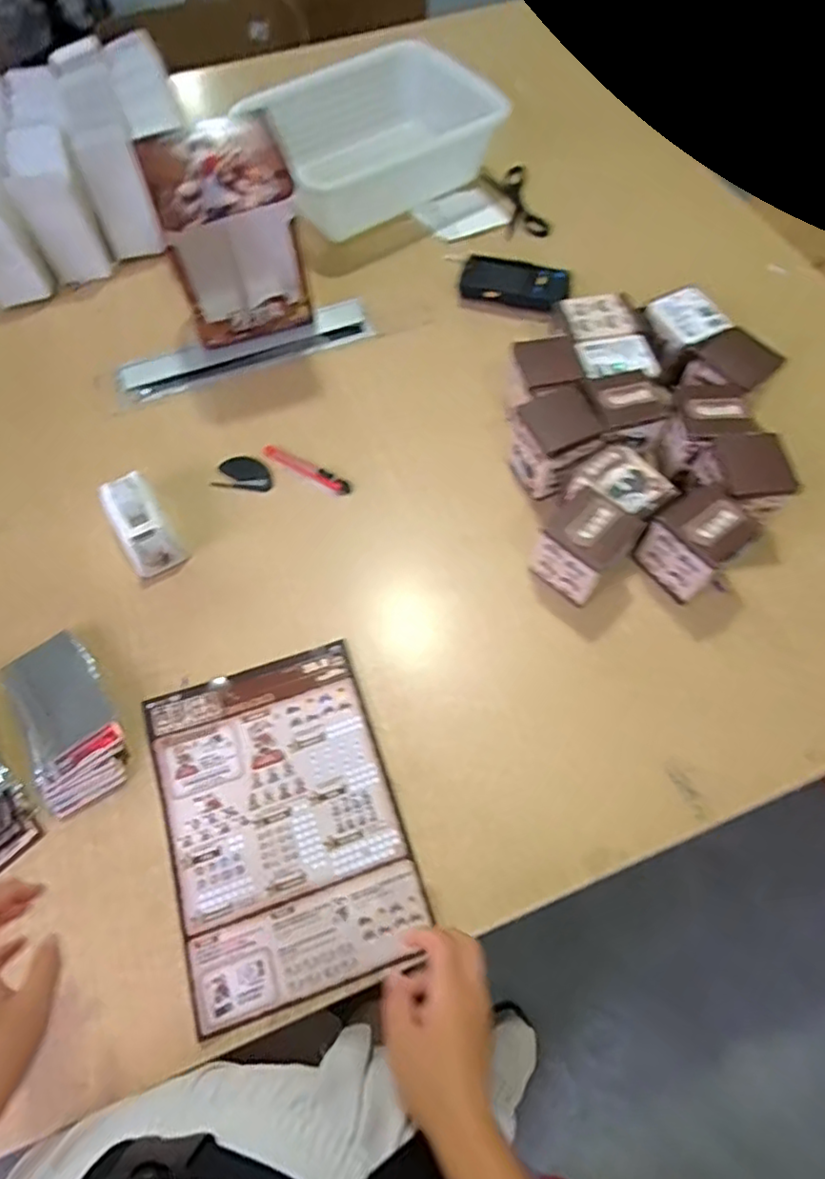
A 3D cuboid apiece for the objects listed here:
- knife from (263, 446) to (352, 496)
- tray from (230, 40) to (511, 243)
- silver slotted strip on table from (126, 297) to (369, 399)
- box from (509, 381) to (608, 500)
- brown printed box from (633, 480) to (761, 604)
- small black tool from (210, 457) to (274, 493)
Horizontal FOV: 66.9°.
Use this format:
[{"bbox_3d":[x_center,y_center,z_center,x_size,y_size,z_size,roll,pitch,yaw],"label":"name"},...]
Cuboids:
[{"bbox_3d":[-0.126,-0.143,0.747,0.121,0.007,0.021,27,66,15],"label":"knife"},{"bbox_3d":[-0.067,-0.689,0.962,0.324,0.121,0.241,-27,65,-12],"label":"tray"},{"bbox_3d":[-0.220,-0.321,0.832,0.331,0.020,0.062,-17,63,-7],"label":"silver slotted strip on table"},{"bbox_3d":[0.157,-0.160,0.698,0.078,0.092,0.083,-26,65,-12],"label":"box"},{"bbox_3d":[0.288,-0.047,0.638,0.079,0.087,0.079,-35,67,-16],"label":"brown printed box"},{"bbox_3d":[-0.200,-0.137,0.748,0.072,0.015,0.043,11,63,7],"label":"small black tool"}]

